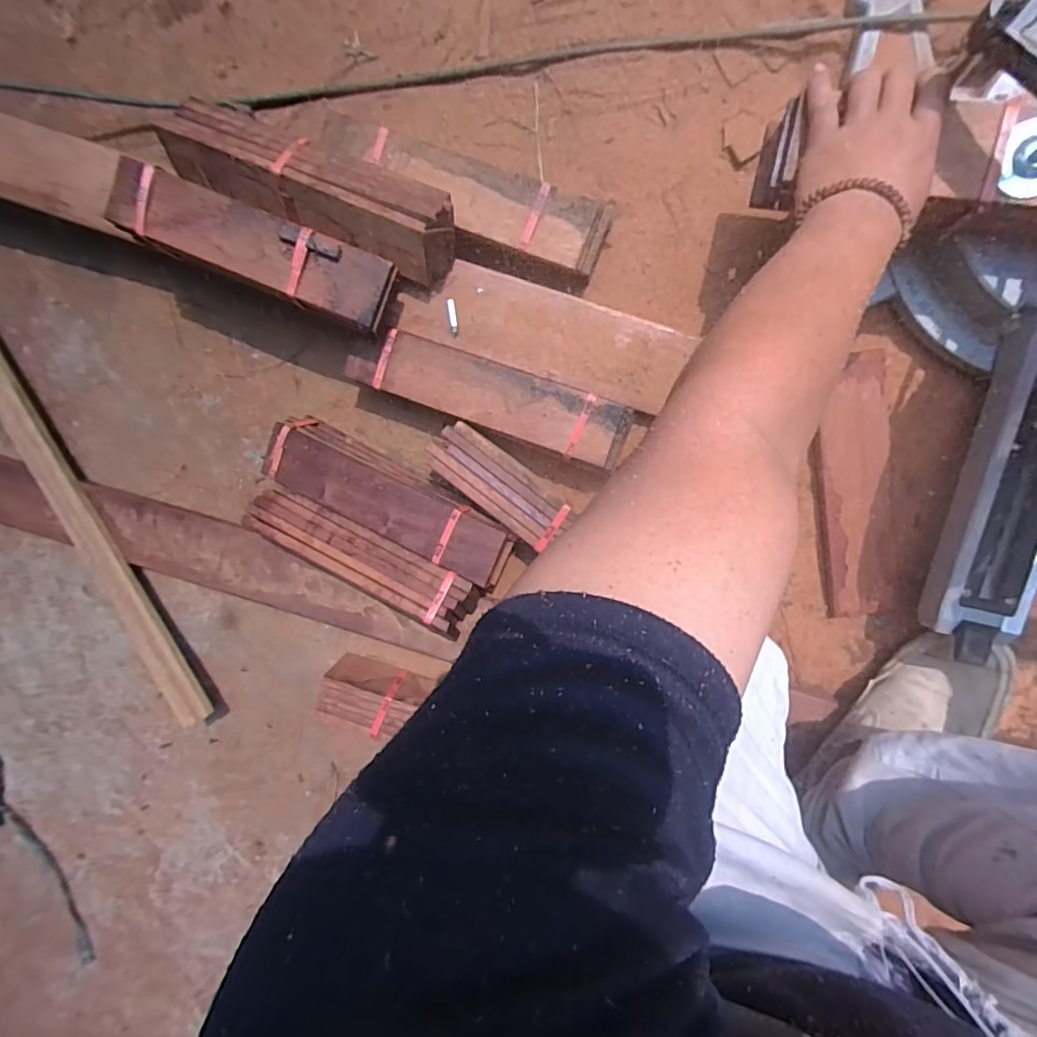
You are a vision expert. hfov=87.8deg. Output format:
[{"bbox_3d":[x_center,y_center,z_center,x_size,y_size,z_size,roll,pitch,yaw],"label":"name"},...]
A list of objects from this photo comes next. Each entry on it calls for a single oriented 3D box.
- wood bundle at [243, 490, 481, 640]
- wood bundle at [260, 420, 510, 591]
[{"bbox_3d":[-0.190,0.041,0.611,0.295,0.033,0.053,23,100,21],"label":"wood bundle"},{"bbox_3d":[-0.155,-0.026,0.626,0.307,0.064,0.079,27,100,19],"label":"wood bundle"}]

